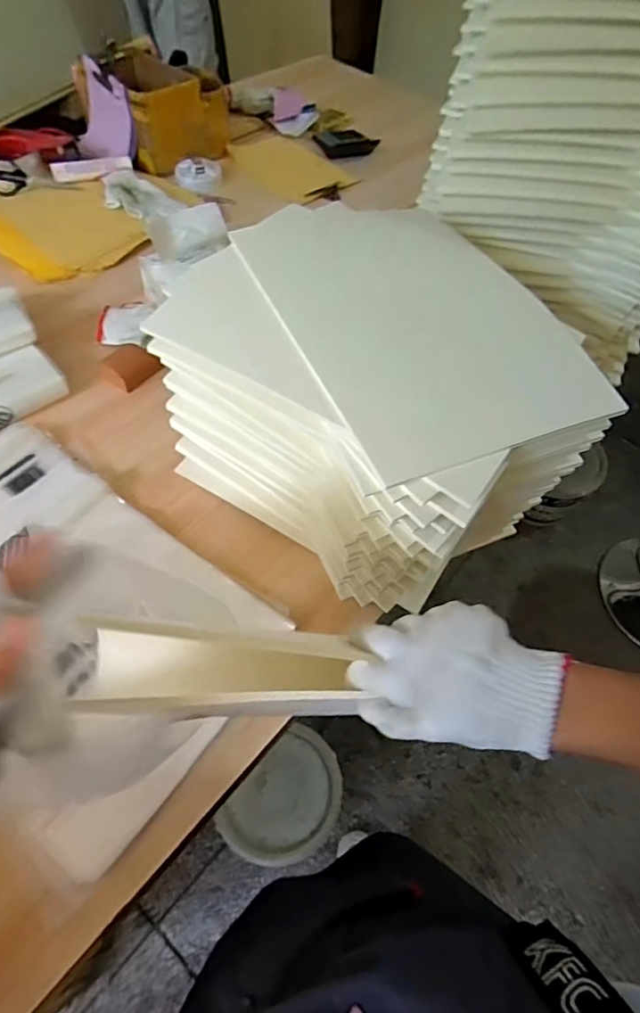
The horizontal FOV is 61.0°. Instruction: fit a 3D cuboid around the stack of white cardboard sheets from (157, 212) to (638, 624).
[{"bbox_3d":[0.047,-0.110,0.630,0.340,0.249,0.401,-30,64,-22],"label":"stack of white cardboard sheets"}]

